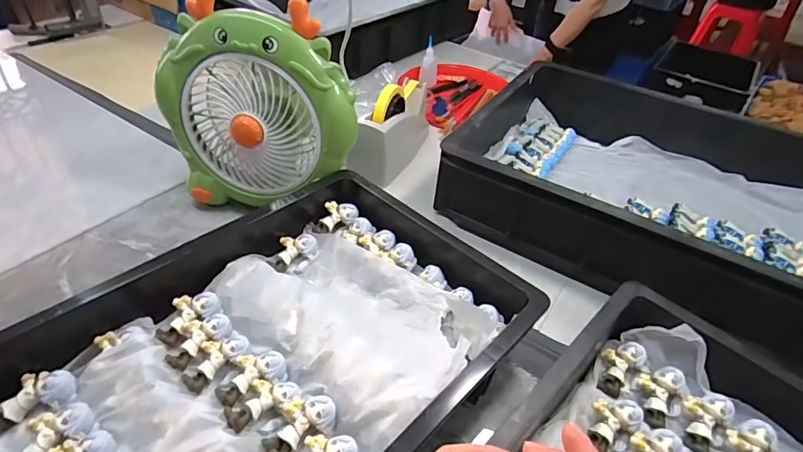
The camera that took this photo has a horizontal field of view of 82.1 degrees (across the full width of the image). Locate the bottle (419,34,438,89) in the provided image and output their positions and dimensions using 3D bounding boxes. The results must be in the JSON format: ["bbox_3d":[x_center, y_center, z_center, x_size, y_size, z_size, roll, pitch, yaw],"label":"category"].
[{"bbox_3d":[0.062,-0.355,1.009,0.038,0.088,0.054,11,41,5],"label":"bottle"}]

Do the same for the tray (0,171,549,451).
[{"bbox_3d":[-0.120,0.109,0.444,0.350,0.064,0.467,34,48,29],"label":"tray"}]

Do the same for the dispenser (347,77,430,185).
[{"bbox_3d":[-0.005,-0.179,0.786,0.076,0.120,0.229,22,43,18],"label":"dispenser"}]

